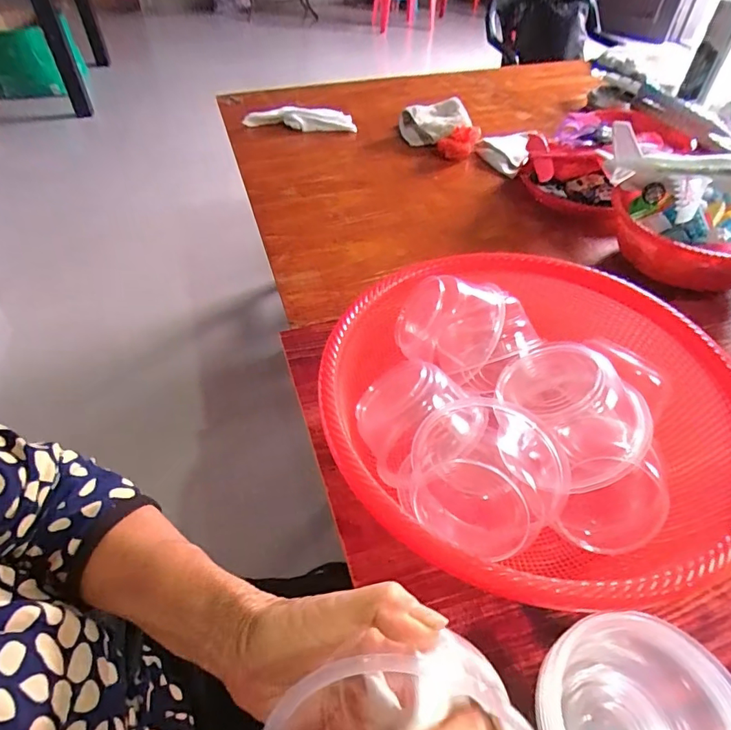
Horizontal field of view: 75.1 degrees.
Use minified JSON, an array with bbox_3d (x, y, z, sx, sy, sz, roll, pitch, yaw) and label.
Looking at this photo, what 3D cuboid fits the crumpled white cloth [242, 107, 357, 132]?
[{"bbox_3d":[-0.145,-0.541,1.044,0.238,0.030,0.070,-2,47,-3],"label":"crumpled white cloth"}]

